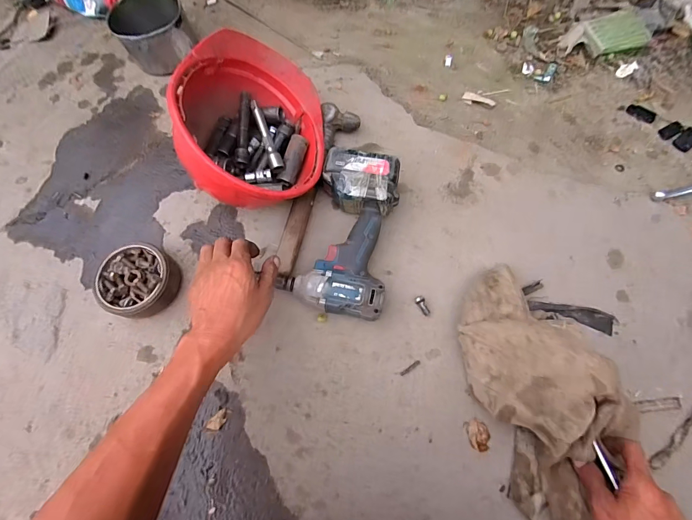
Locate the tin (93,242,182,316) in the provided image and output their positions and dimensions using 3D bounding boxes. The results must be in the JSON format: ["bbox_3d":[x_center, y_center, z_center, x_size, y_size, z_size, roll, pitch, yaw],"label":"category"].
[{"bbox_3d":[-0.304,0.033,0.540,0.101,0.056,0.102,-1,69,2],"label":"tin"}]

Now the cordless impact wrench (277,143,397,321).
[{"bbox_3d":[-0.004,-0.039,0.544,0.142,0.085,0.237,9,70,5],"label":"cordless impact wrench"}]

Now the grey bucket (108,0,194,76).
[{"bbox_3d":[-0.375,-0.441,0.712,0.126,0.090,0.138,-1,69,2],"label":"grey bucket"}]

